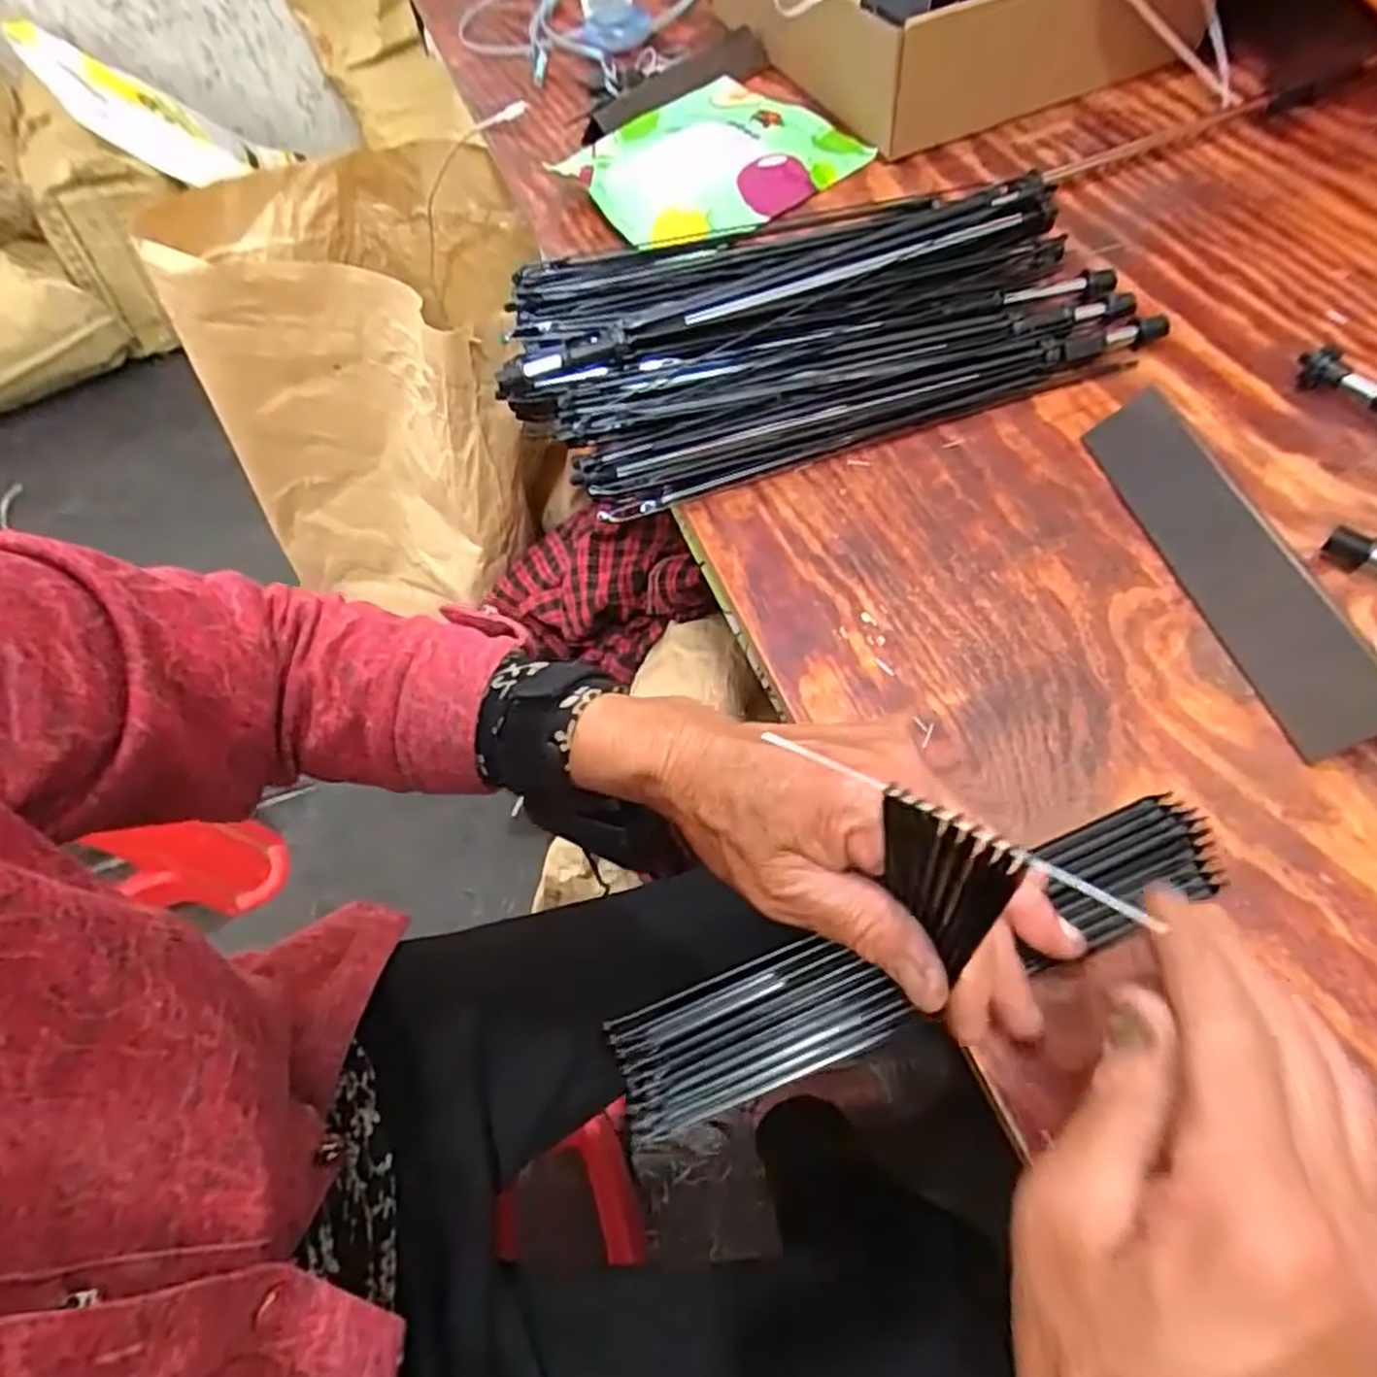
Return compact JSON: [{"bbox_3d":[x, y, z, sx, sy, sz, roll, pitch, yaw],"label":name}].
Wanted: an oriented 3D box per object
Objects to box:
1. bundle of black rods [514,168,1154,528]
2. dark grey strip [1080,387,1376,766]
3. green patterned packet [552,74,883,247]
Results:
[{"bbox_3d":[0.071,-0.206,0.437,0.351,0.047,0.166,-14,59,-1],"label":"bundle of black rods"},{"bbox_3d":[0.234,-0.059,0.342,0.004,0.037,0.189,14,49,-35],"label":"dark grey strip"},{"bbox_3d":[0.017,-0.393,0.581,0.192,0.027,0.172,-37,62,-14],"label":"green patterned packet"}]

